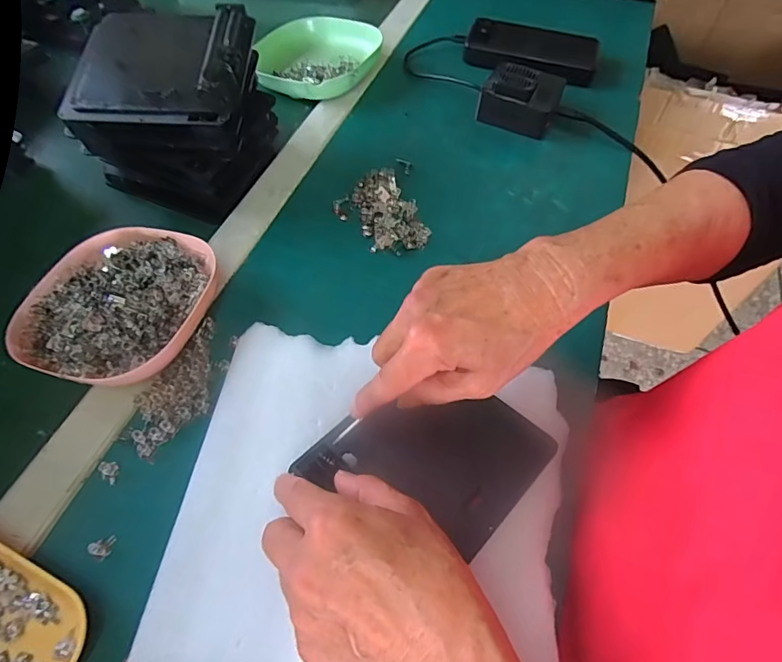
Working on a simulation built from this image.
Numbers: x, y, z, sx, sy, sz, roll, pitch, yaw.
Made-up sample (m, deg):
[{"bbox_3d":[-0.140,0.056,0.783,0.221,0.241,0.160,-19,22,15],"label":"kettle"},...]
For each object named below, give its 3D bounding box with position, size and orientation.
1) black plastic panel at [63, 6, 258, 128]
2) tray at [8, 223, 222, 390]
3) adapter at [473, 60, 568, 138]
[{"bbox_3d":[-0.187,-0.220,0.383,0.138,0.023,0.120,1,70,3],"label":"black plastic panel"},{"bbox_3d":[-0.207,-0.023,0.357,0.127,0.026,0.134,18,59,7],"label":"tray"},{"bbox_3d":[0.142,-0.256,0.511,0.080,0.047,0.072,20,59,8],"label":"adapter"}]

